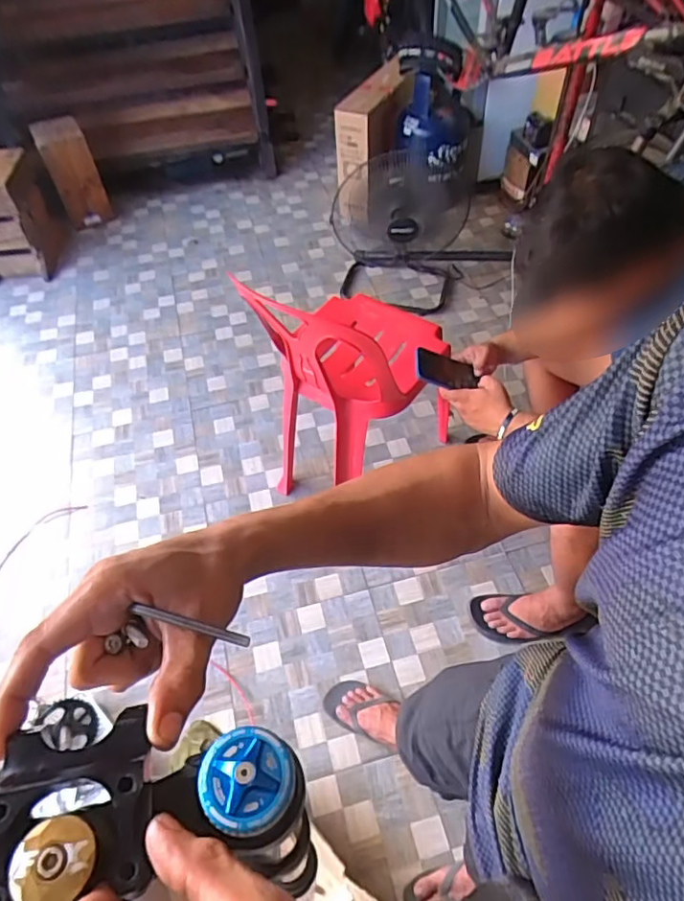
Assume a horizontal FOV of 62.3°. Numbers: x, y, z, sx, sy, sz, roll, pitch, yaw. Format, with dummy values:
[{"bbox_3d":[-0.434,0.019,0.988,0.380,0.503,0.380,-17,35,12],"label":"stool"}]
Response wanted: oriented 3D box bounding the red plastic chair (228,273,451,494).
[{"bbox_3d":[0.039,-0.214,1.495,0.364,0.748,0.498,31,61,23],"label":"red plastic chair"}]

